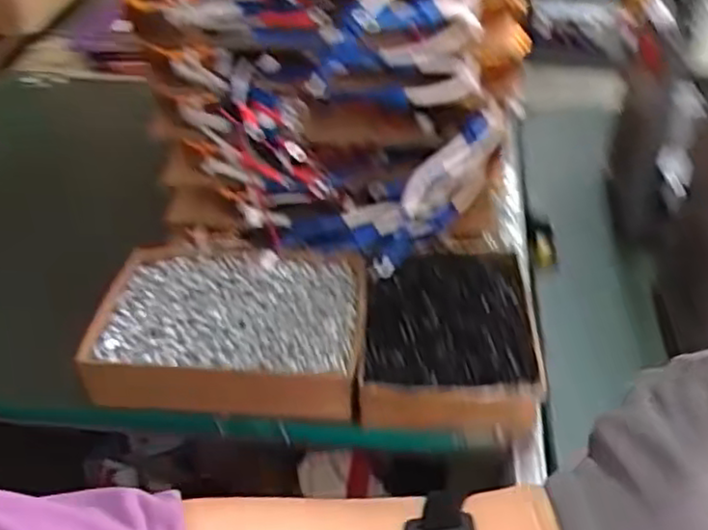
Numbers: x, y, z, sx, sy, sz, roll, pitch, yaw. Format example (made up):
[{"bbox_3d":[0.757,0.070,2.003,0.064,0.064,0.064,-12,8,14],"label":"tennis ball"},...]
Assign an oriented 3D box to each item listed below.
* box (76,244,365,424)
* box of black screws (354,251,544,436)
[{"bbox_3d":[-0.102,0.053,0.619,0.224,0.049,0.161,5,40,8],"label":"box"},{"bbox_3d":[0.076,0.053,0.595,0.135,0.044,0.178,3,40,5],"label":"box of black screws"}]

